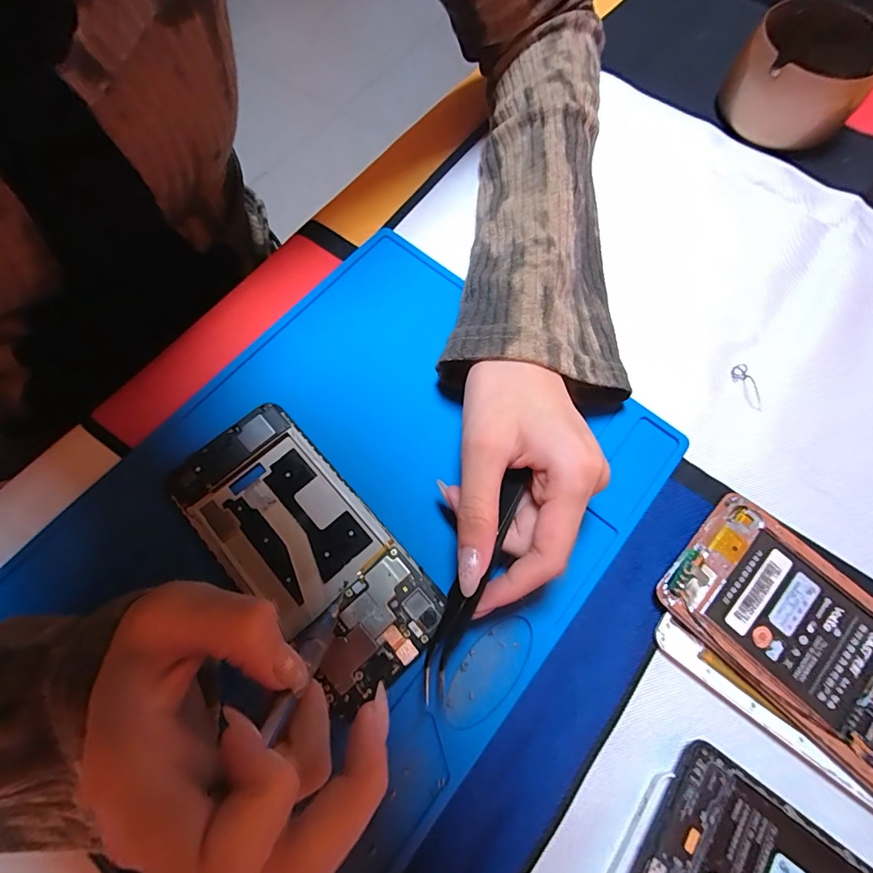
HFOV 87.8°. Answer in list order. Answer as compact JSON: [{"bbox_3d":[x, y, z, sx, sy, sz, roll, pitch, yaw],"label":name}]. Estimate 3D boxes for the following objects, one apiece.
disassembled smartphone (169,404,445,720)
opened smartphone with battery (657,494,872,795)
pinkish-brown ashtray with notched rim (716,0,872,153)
[{"bbox_3d":[-0.066,0.054,0.226,0.068,0.005,0.146,-42,76,-14],"label":"disassembled smartphone"},{"bbox_3d":[0.178,0.097,0.214,0.135,0.013,0.069,43,75,13],"label":"opened smartphone with battery"},{"bbox_3d":[0.255,-0.253,0.319,0.086,0.051,0.092,33,73,10],"label":"pinkish-brown ashtray with notched rim"}]

